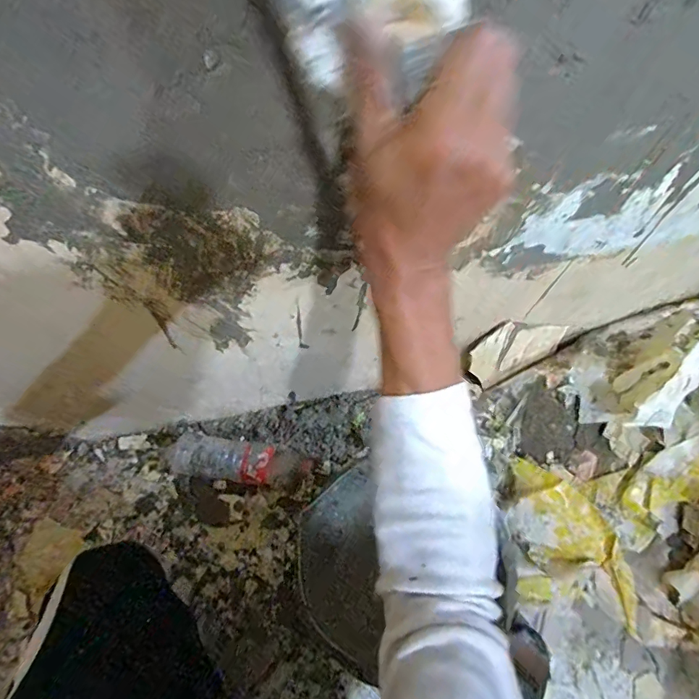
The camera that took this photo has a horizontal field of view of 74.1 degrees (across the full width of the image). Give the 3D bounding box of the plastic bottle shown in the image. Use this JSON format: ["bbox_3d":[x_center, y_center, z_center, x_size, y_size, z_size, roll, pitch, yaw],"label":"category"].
[{"bbox_3d":[-0.185,0.185,0.762,0.239,0.071,0.065,10,65,2],"label":"plastic bottle"}]

